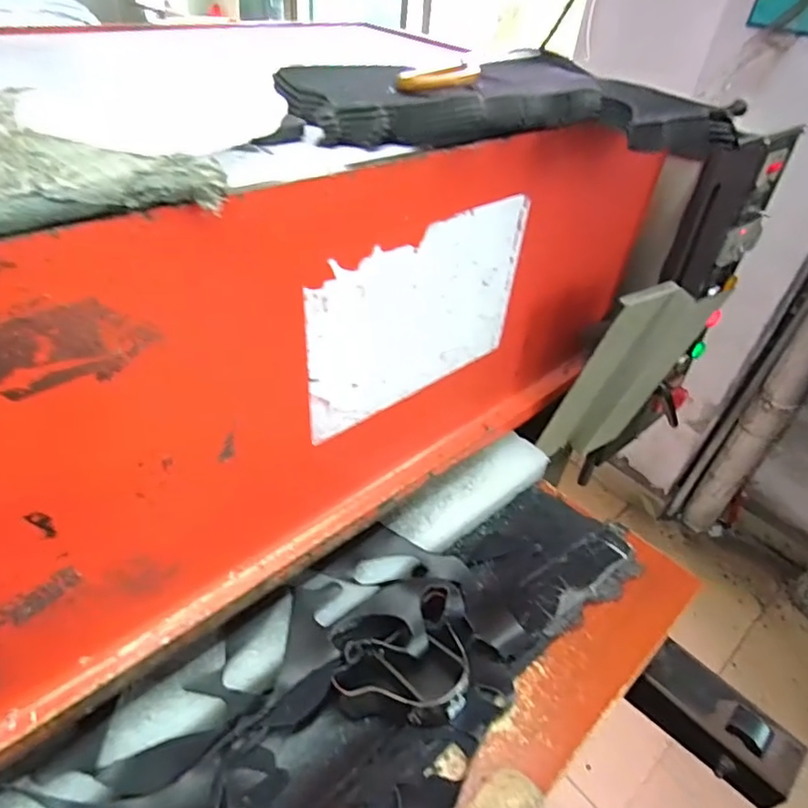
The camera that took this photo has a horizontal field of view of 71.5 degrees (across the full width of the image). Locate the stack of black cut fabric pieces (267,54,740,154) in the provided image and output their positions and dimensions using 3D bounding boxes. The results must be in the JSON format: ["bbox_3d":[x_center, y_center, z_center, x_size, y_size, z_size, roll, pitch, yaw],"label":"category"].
[{"bbox_3d":[0.088,-0.244,0.454,0.367,0.035,0.156,-5,40,-10],"label":"stack of black cut fabric pieces"}]

